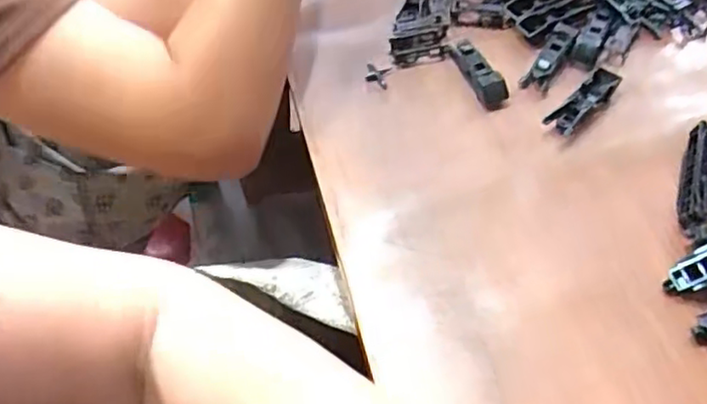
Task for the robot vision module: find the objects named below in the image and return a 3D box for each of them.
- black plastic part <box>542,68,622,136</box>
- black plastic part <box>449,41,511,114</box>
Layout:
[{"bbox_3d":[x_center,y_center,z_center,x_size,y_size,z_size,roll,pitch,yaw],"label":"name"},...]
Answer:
[{"bbox_3d":[0.157,-0.069,0.453,0.061,0.013,0.018,-37,60,-21],"label":"black plastic part"},{"bbox_3d":[0.090,-0.095,0.480,0.022,0.009,0.070,-17,54,-9],"label":"black plastic part"}]

